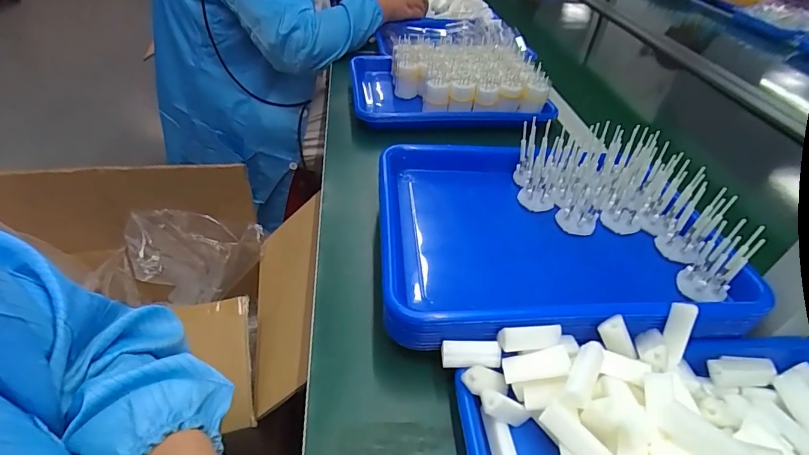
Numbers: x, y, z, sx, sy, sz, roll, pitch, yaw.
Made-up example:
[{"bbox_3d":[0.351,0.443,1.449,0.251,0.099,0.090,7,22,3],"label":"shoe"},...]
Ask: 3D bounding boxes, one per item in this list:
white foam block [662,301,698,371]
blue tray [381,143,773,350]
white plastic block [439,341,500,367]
[{"bbox_3d":[0.215,0.085,0.324,0.016,0.053,0.010,10,3,6],"label":"white foam block"},{"bbox_3d":[0.136,0.014,0.431,0.321,0.073,0.250,1,42,-5],"label":"blue tray"},{"bbox_3d":[0.052,0.099,0.321,0.046,0.015,0.016,1,42,-5],"label":"white plastic block"}]

